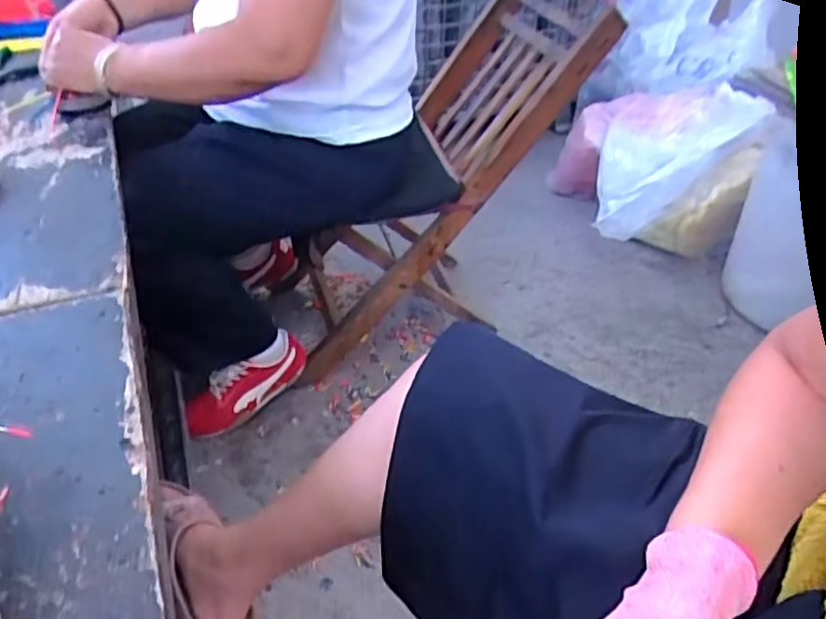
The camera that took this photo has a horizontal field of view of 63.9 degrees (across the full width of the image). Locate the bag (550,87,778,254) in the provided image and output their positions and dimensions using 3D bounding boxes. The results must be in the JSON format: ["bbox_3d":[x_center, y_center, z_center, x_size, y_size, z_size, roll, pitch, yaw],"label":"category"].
[{"bbox_3d":[0.563,-0.377,1.588,0.370,0.303,0.420,-2,39,-5],"label":"bag"}]

